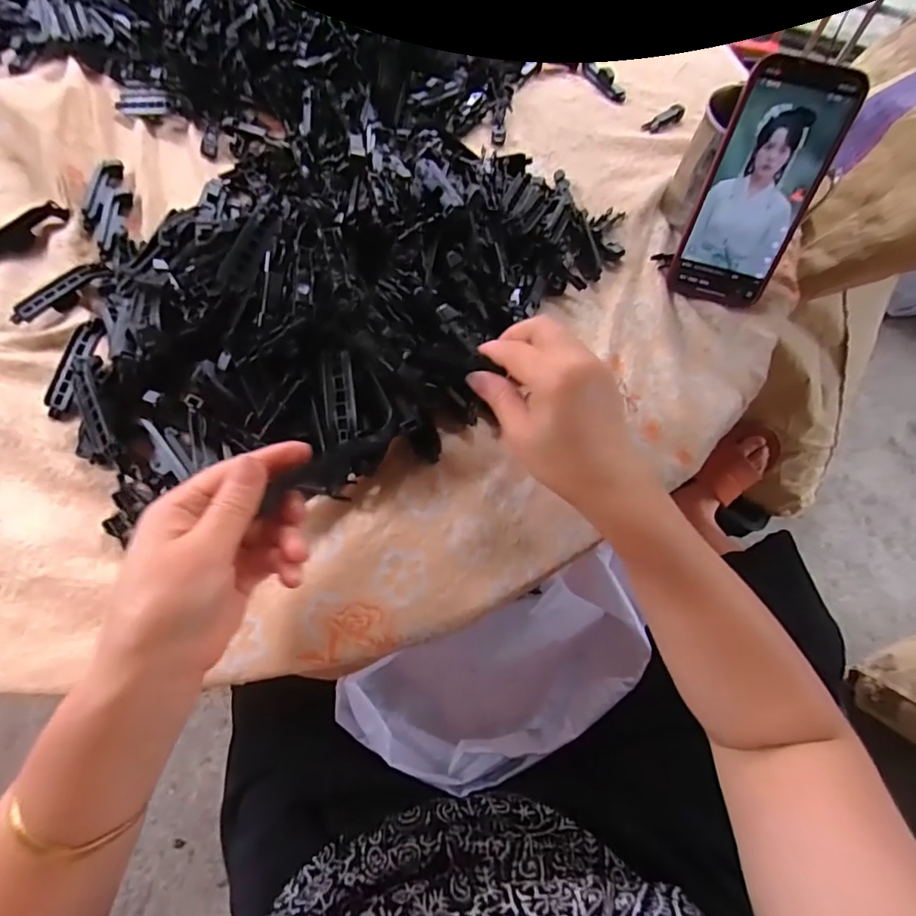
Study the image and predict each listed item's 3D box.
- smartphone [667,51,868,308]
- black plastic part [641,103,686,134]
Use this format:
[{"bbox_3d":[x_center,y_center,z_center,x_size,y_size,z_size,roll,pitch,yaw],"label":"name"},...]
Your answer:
[{"bbox_3d":[0.222,-0.197,0.371,0.077,0.160,0.007,20,35,12],"label":"smartphone"},{"bbox_3d":[0.213,-0.348,0.510,0.051,0.011,0.017,-32,71,-16],"label":"black plastic part"}]

